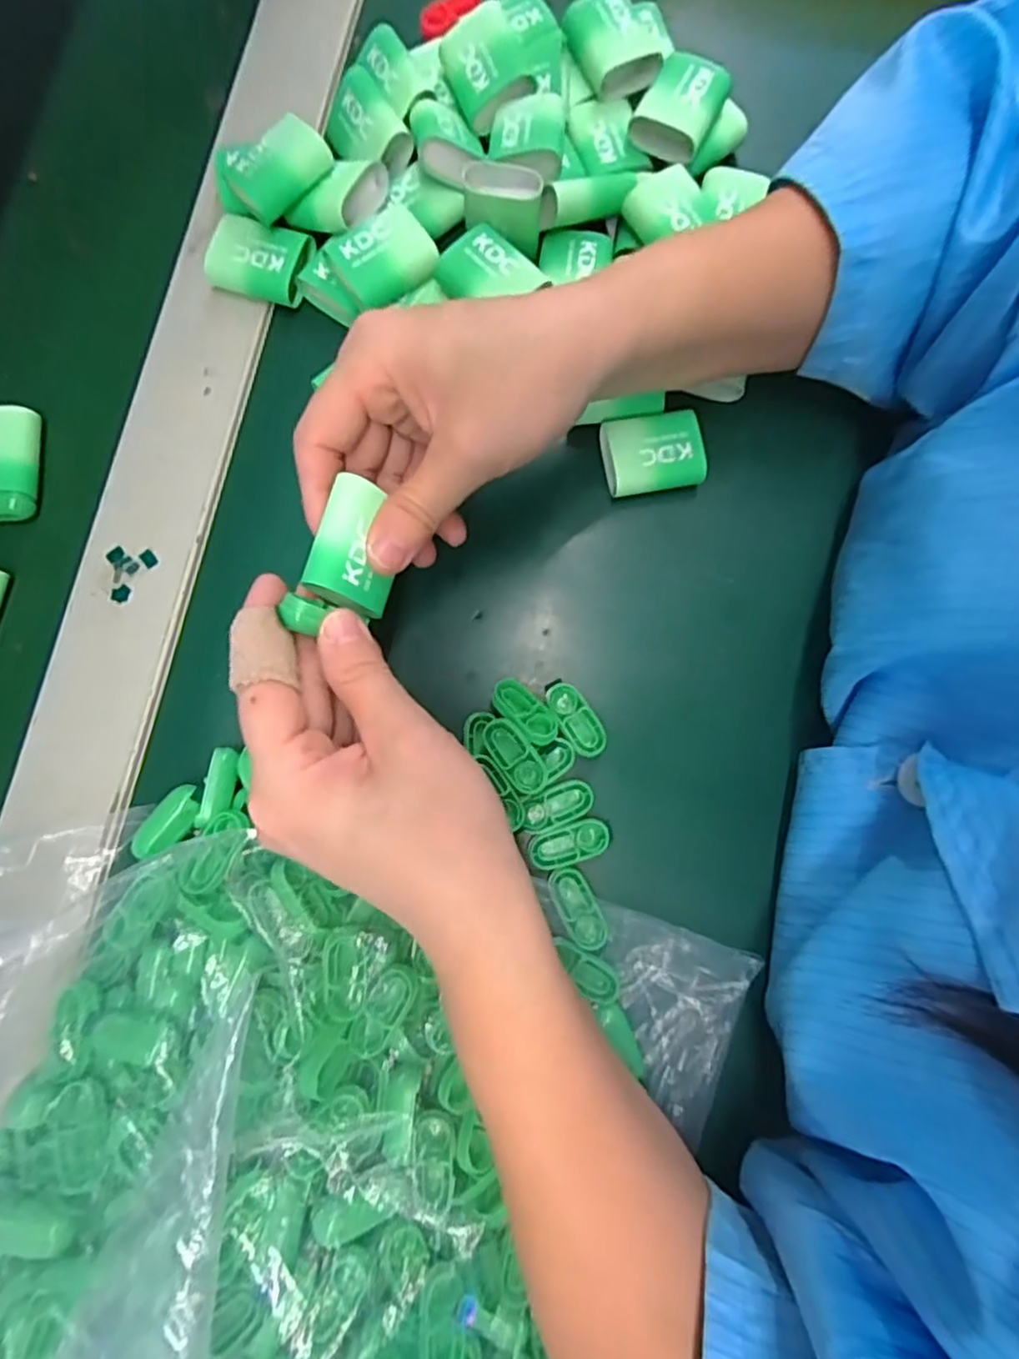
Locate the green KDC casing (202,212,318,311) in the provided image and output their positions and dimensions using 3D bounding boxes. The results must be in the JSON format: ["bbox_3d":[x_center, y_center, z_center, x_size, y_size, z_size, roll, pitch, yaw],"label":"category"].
[{"bbox_3d":[-0.118,-0.198,0.300,0.042,0.021,0.032,15,80,2],"label":"green KDC casing"}]

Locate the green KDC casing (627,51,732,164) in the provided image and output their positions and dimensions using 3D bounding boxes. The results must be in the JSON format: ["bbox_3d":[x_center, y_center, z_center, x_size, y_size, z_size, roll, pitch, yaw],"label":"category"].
[{"bbox_3d":[0.081,-0.271,0.299,0.035,0.020,0.040,27,81,4],"label":"green KDC casing"}]

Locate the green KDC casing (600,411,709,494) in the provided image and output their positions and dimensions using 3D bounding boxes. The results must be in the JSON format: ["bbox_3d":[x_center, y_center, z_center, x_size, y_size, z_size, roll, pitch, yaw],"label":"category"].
[{"bbox_3d":[0.065,-0.104,0.290,0.044,0.018,0.034,-8,80,-2],"label":"green KDC casing"}]

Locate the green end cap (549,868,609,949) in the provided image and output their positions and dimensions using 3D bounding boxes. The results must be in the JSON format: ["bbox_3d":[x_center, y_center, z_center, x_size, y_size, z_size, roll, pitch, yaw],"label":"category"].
[{"bbox_3d":[0.028,0.094,0.259,0.015,0.004,0.034,-26,81,-5],"label":"green end cap"}]

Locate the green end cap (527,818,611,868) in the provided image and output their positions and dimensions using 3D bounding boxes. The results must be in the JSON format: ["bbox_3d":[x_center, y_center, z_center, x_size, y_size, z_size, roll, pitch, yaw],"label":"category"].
[{"bbox_3d":[0.025,0.068,0.263,0.035,0.004,0.015,-15,81,-3],"label":"green end cap"}]

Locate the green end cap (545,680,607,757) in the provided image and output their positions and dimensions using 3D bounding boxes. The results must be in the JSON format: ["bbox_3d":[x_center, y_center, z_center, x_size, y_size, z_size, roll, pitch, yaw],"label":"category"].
[{"bbox_3d":[0.029,0.017,0.271,0.016,0.004,0.034,-35,82,-6],"label":"green end cap"}]

